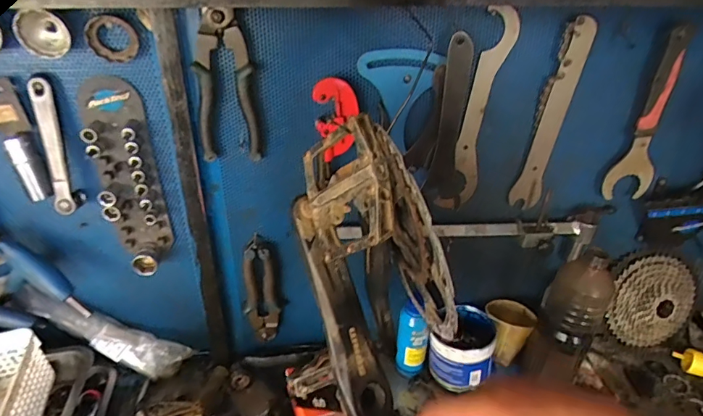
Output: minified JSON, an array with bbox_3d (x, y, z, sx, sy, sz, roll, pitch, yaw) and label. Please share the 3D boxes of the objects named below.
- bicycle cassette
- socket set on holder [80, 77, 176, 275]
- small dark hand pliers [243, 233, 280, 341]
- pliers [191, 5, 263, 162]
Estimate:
[{"bbox_3d":[0.518,0.163,0.779,0.148,0.162,0.030,33,5,-8],"label":"bicycle cassette"},{"bbox_3d":[-0.283,-0.030,0.579,0.072,0.246,0.032,-4,30,-8],"label":"socket set on holder"},{"bbox_3d":[-0.138,0.131,0.695,0.048,0.187,0.026,6,30,9],"label":"small dark hand pliers"},{"bbox_3d":[-0.148,-0.141,0.540,0.072,0.176,0.026,-7,31,-14],"label":"pliers"}]

